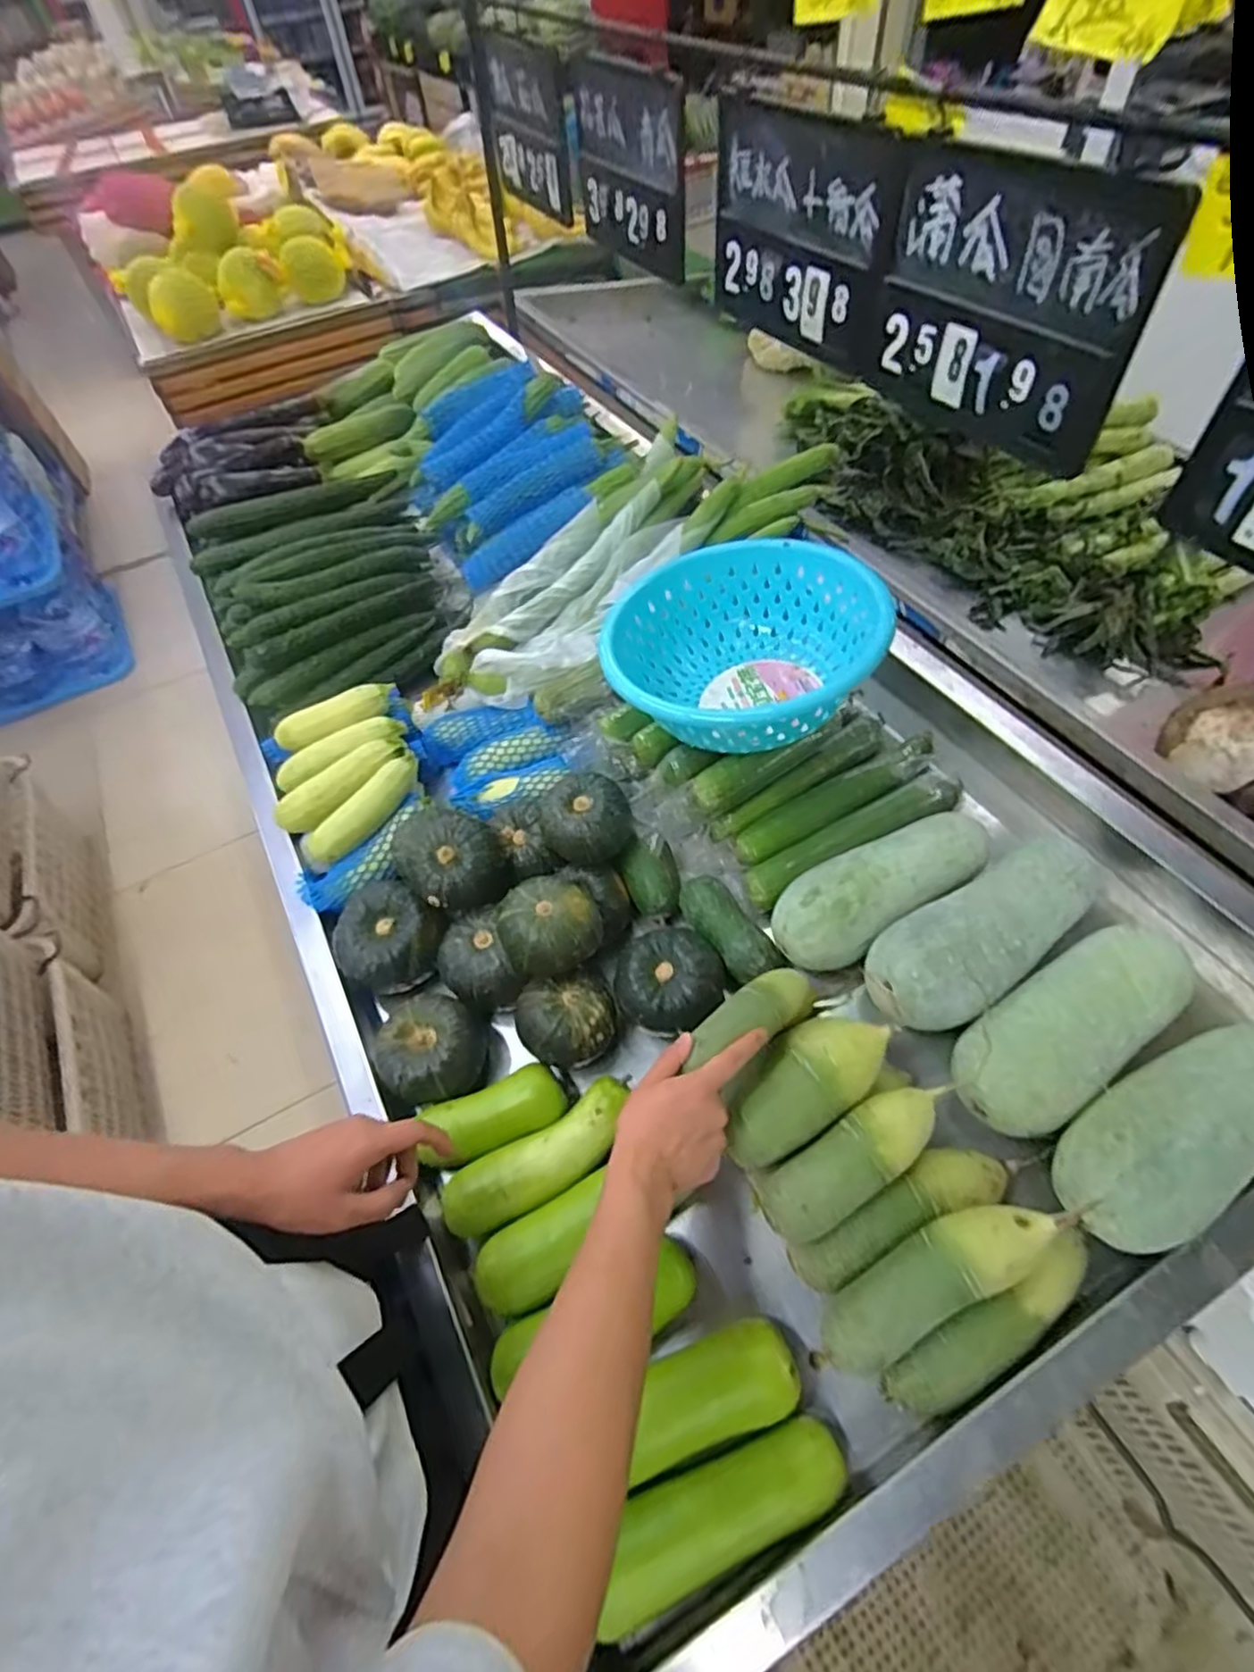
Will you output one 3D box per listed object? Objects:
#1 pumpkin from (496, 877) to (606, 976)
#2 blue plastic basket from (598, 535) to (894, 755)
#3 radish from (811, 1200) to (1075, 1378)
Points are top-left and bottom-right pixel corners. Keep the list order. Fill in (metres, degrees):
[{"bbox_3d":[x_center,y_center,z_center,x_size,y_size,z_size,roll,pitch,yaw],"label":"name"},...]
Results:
[{"bbox_3d":[-0.079,0.095,0.728,0.099,0.069,0.097,-10,56,-2],"label":"pumpkin"},{"bbox_3d":[0.130,-0.205,0.832,0.283,0.164,0.298,-2,56,3],"label":"blue plastic basket"},{"bbox_3d":[0.234,0.350,0.545,0.218,0.061,0.056,-35,58,4],"label":"radish"}]

